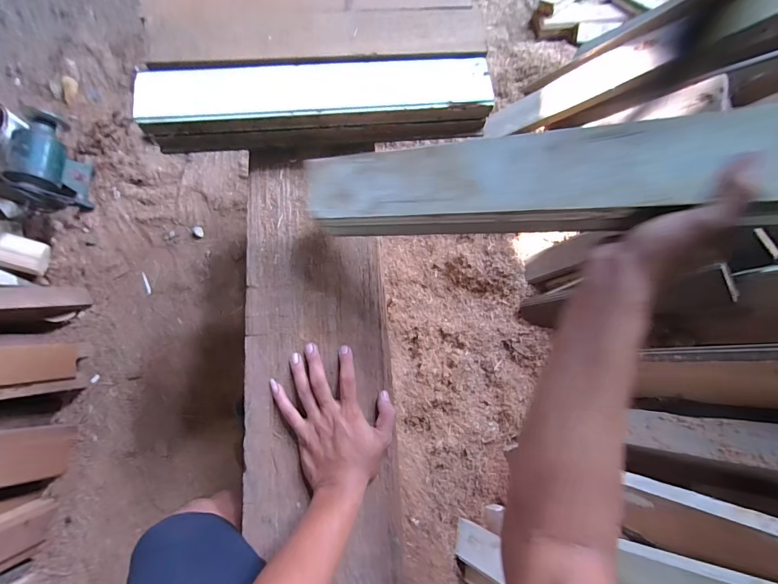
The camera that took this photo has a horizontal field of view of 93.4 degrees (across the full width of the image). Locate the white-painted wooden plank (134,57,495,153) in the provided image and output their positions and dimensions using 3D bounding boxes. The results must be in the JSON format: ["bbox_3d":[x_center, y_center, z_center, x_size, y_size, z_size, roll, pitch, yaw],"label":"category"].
[{"bbox_3d":[-0.098,-0.283,0.548,0.494,0.074,0.102,-4,79,-1],"label":"white-painted wooden plank"}]

